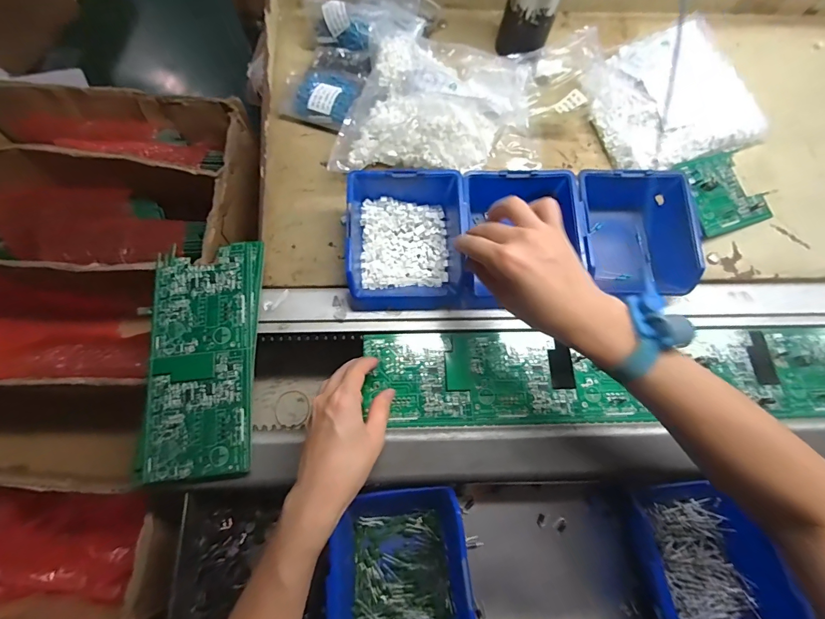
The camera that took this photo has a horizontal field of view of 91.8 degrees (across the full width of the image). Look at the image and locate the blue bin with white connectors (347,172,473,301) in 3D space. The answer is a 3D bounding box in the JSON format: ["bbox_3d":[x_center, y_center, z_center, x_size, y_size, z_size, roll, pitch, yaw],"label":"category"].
[{"bbox_3d":[-0.006,-0.075,0.426,0.126,0.061,0.135,-2,71,-3],"label":"blue bin with white connectors"}]

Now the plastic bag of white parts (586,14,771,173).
[{"bbox_3d":[0.326,-0.272,0.510,0.193,0.045,0.176,-19,73,-9],"label":"plastic bag of white parts"}]

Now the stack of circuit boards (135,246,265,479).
[{"bbox_3d":[-0.203,0.043,0.385,0.099,0.015,0.223,-1,71,-3],"label":"stack of circuit boards"}]

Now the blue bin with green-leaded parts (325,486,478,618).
[{"bbox_3d":[-0.012,0.246,0.376,0.125,0.065,0.136,-7,71,-5],"label":"blue bin with green-leaded parts"}]

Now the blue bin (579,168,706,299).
[{"bbox_3d":[0.236,-0.080,0.445,0.119,0.077,0.140,-1,71,-3],"label":"blue bin"}]

